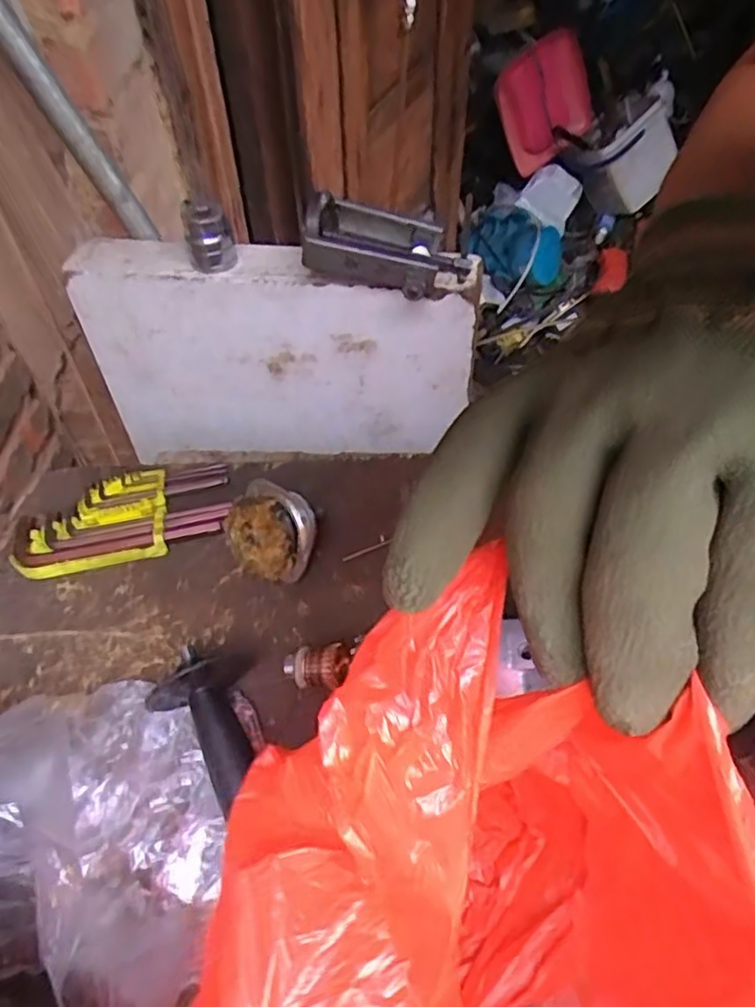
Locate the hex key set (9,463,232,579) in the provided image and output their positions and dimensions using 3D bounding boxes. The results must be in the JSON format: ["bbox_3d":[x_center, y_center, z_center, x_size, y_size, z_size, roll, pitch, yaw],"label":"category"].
[{"bbox_3d":[-0.207,0.012,0.529,0.168,0.013,0.085,-16,53,-11],"label":"hex key set"}]

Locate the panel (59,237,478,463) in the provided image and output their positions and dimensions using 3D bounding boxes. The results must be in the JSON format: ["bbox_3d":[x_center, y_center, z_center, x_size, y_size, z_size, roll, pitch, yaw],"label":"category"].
[{"bbox_3d":[-0.092,-0.129,0.605,0.352,0.216,0.033,2,46,9],"label":"panel"}]

